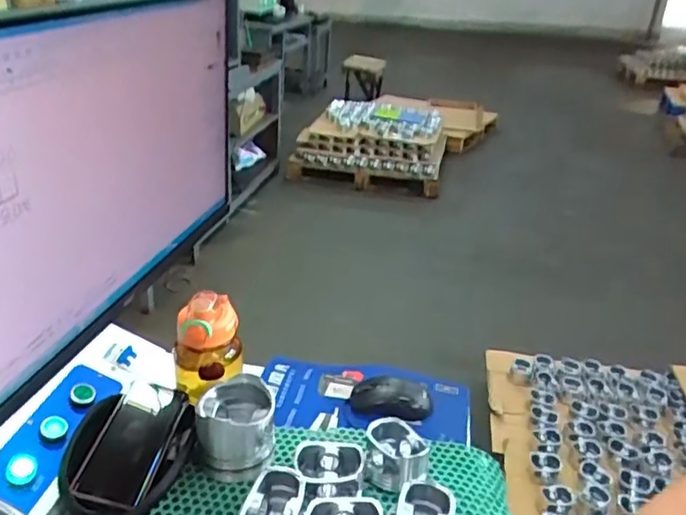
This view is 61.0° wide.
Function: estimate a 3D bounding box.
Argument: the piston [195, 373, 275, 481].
[{"bbox_3d":[-0.124,0.199,0.683,0.087,0.076,0.090,-3,30,-10],"label":"piston"}]

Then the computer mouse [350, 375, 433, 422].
[{"bbox_3d":[0.069,0.192,0.810,0.108,0.031,0.056,7,29,8],"label":"computer mouse"}]

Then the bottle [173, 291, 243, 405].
[{"bbox_3d":[-0.165,0.118,0.748,0.064,0.134,0.091,23,35,33],"label":"bottle"}]

